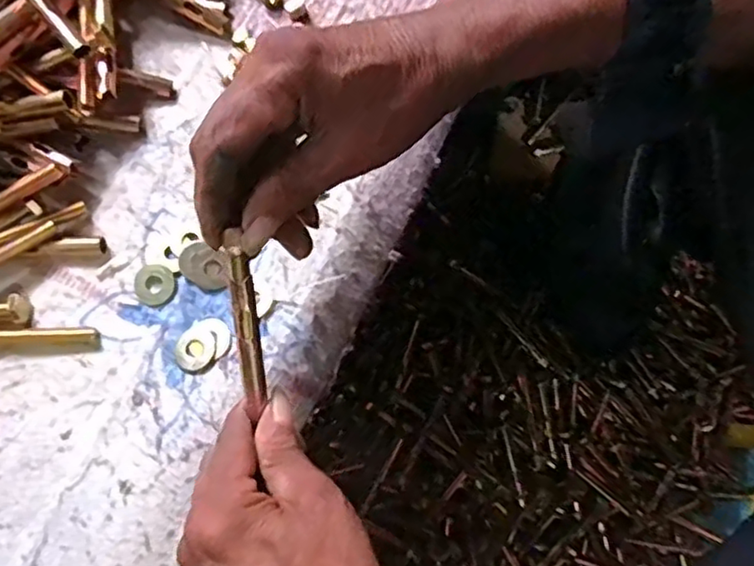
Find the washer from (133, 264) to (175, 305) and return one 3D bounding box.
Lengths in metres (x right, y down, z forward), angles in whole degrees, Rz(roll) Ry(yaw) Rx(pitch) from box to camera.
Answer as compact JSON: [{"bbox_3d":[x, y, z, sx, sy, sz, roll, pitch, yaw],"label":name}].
[{"bbox_3d":[-0.133,0.000,0.379,0.024,0.006,0.025,0,73,-1],"label":"washer"}]

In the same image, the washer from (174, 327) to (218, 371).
[{"bbox_3d":[-0.105,0.038,0.368,0.023,0.006,0.026,36,76,10],"label":"washer"}]

